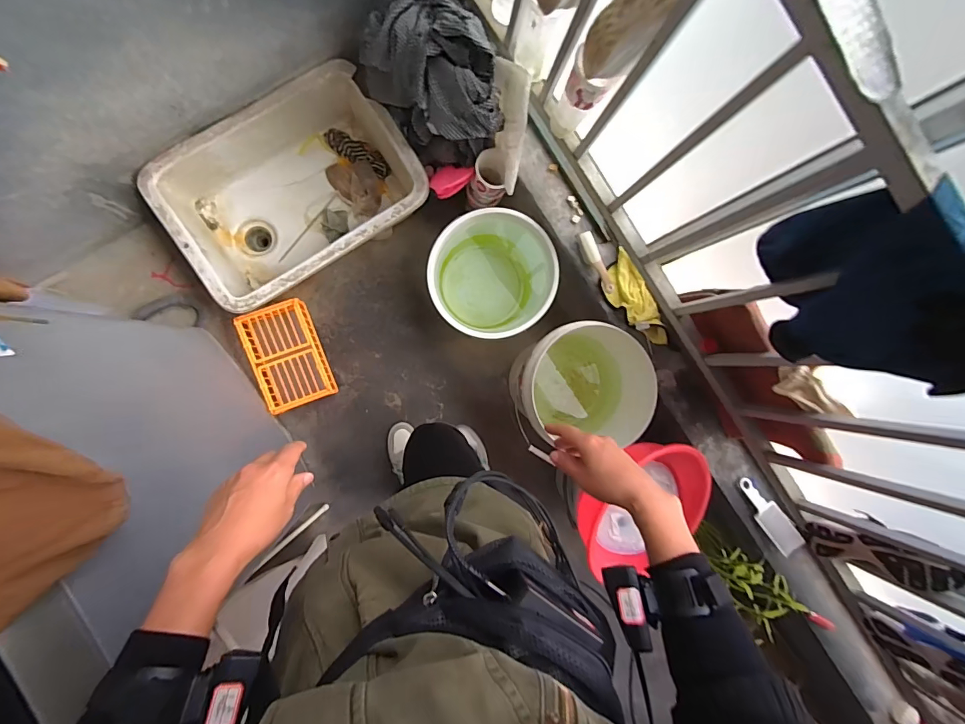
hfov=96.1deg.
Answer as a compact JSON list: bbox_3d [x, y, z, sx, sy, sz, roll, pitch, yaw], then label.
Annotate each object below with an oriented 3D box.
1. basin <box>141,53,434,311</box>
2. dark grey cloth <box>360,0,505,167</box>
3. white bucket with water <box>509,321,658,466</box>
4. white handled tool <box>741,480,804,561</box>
[{"bbox_3d":[-0.474,-0.424,1.122,0.577,0.202,0.397,-32,94,-7],"label":"basin"},{"bbox_3d":[-0.109,-0.614,0.944,0.190,0.252,0.364,-38,95,-6],"label":"dark grey cloth"},{"bbox_3d":[0.229,0.060,1.142,0.304,0.332,0.296,0,90,-8],"label":"white bucket with water"},{"bbox_3d":[0.727,0.394,1.098,0.067,0.015,0.222,-40,87,14],"label":"white handled tool"}]

